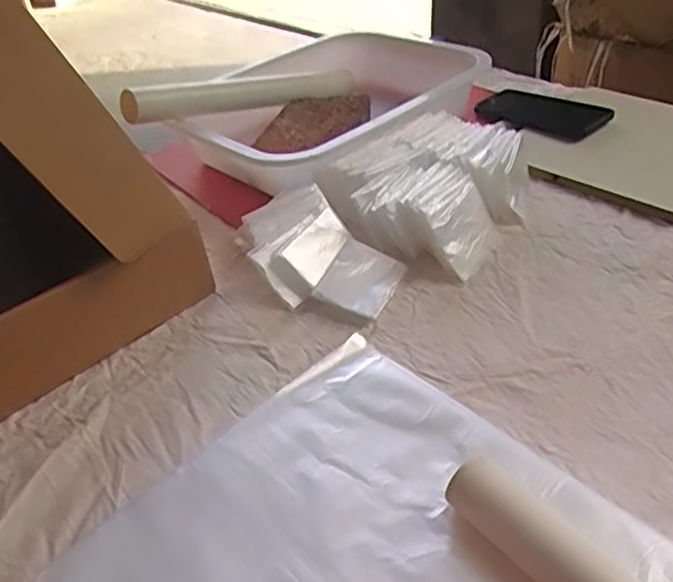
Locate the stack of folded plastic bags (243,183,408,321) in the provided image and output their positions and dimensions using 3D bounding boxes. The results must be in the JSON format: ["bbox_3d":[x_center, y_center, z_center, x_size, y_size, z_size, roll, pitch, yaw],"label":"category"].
[{"bbox_3d":[-0.023,-0.038,0.643,0.111,0.054,0.184,-31,44,-29],"label":"stack of folded plastic bags"}]

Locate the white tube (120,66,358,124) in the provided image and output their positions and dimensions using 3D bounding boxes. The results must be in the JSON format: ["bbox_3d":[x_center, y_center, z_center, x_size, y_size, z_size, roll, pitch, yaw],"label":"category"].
[{"bbox_3d":[-0.121,-0.276,0.923,0.042,0.047,0.448,21,29,31],"label":"white tube"}]

